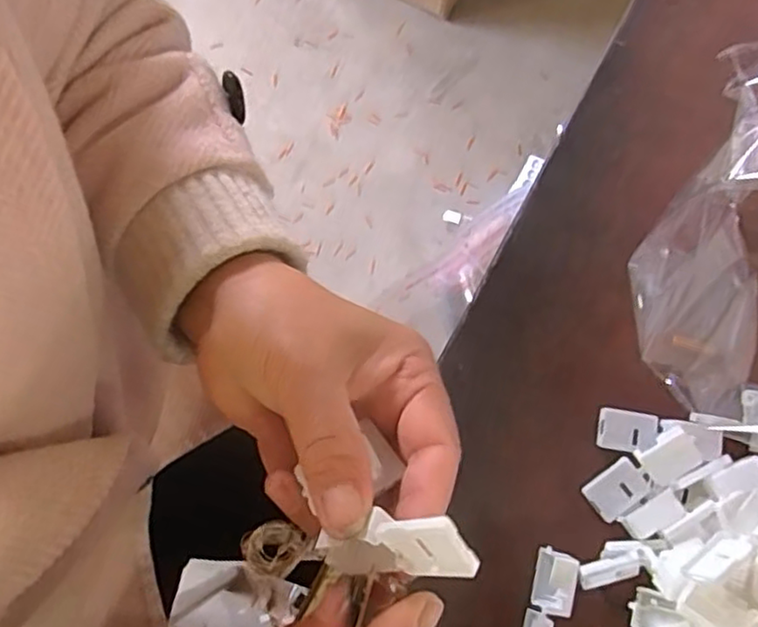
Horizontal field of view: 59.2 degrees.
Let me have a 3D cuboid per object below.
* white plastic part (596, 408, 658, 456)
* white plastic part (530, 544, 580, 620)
[{"bbox_3d":[0.120,0.057,0.322,0.028,0.004,0.020,10,79,1],"label":"white plastic part"},{"bbox_3d":[0.080,0.123,0.304,0.016,0.014,0.028,12,79,2],"label":"white plastic part"}]

